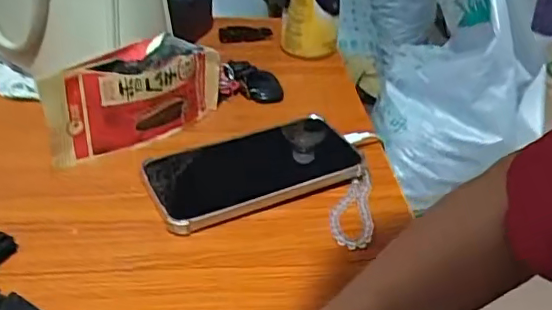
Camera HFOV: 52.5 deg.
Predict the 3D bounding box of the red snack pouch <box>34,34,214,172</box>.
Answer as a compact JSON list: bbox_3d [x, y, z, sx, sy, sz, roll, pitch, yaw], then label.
[{"bbox_3d":[-0.115,-0.049,0.481,0.039,0.082,0.164,29,41,29],"label":"red snack pouch"}]

